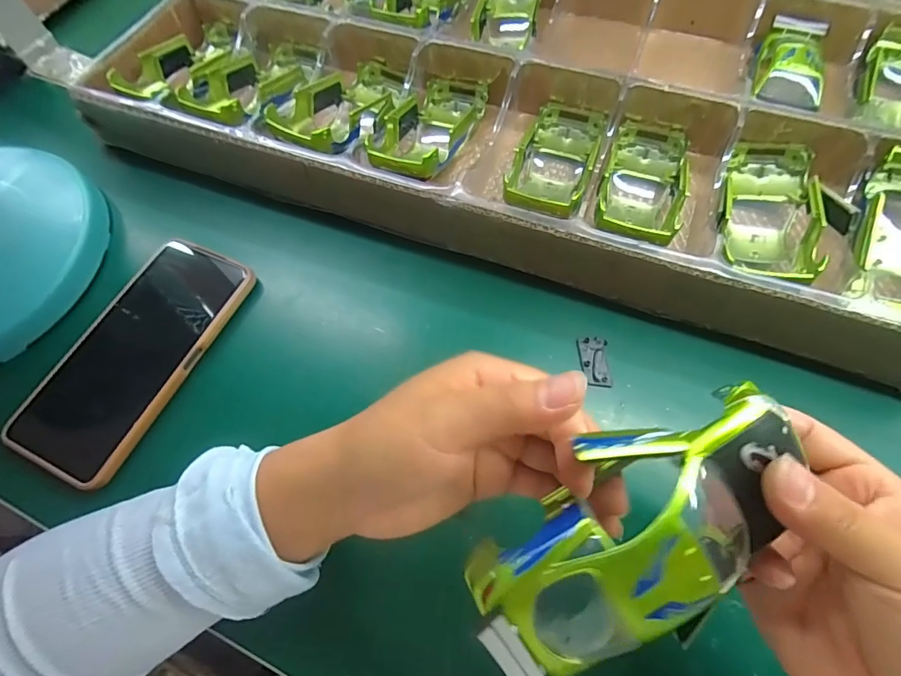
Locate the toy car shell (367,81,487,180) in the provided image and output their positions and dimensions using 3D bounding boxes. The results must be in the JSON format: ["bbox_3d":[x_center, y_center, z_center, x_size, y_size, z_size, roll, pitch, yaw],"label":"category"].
[{"bbox_3d":[-0.018,-0.162,0.350,0.068,0.032,0.133,14,49,9],"label":"toy car shell"}]

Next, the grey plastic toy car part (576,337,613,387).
[{"bbox_3d":[0.093,0.015,0.288,0.018,0.004,0.033,-1,64,2],"label":"grey plastic toy car part"}]

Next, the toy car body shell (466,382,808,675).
[{"bbox_3d":[0.066,0.065,0.155,0.125,0.036,0.059,-36,68,-6],"label":"toy car body shell"}]

